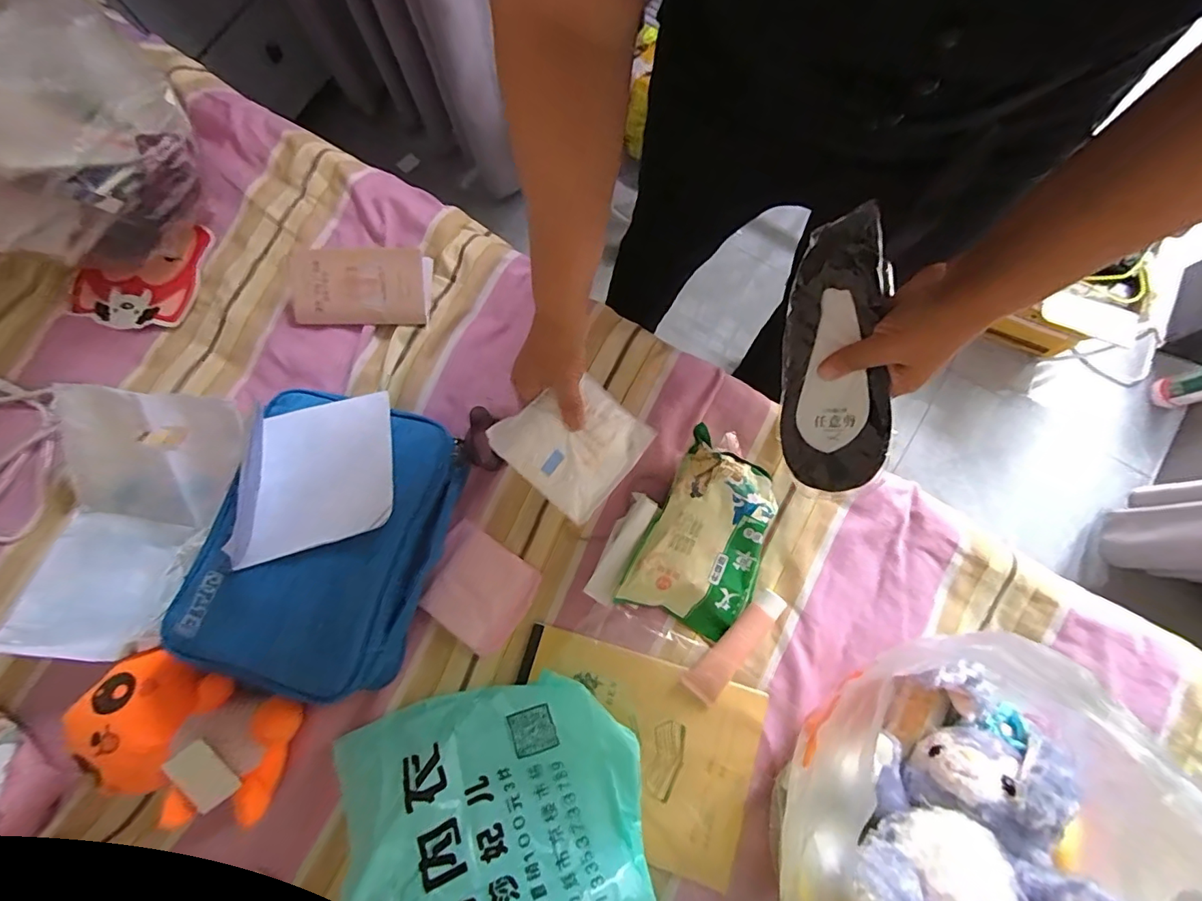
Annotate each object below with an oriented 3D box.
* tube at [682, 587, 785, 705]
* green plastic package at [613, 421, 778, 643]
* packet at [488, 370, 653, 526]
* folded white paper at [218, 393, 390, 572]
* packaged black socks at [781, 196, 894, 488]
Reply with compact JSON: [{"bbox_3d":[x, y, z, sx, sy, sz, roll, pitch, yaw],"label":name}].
[{"bbox_3d":[0.140,0.202,0.531,0.037,0.020,0.132,40,83,8],"label":"tube"},{"bbox_3d":[0.115,0.094,0.531,0.132,0.025,0.184,28,89,-10],"label":"green plastic package"},{"bbox_3d":[-0.024,-0.013,0.502,0.124,0.014,0.130,45,62,-12],"label":"packet"},{"bbox_3d":[-0.263,0.017,0.467,0.132,0.019,0.142,-9,63,-15],"label":"folded white paper"},{"bbox_3d":[0.188,-0.078,0.413,0.081,0.010,0.216,0,91,39],"label":"packaged black socks"}]

